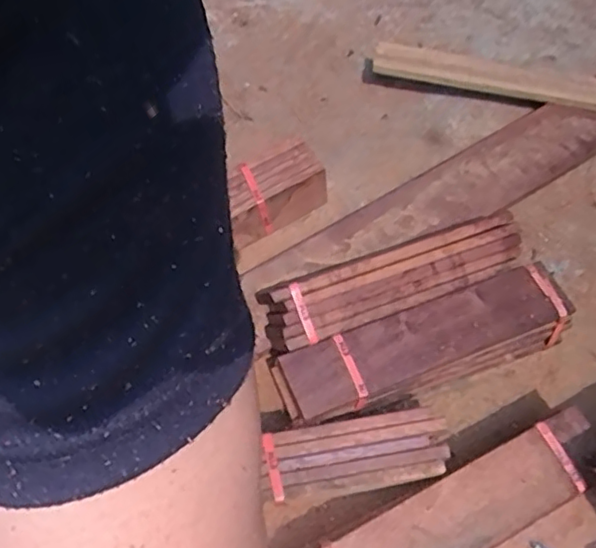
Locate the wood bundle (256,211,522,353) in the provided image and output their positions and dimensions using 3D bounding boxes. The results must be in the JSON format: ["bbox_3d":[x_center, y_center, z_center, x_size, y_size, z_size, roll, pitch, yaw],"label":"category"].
[{"bbox_3d":[0.109,-0.001,0.632,0.295,0.033,0.053,-19,65,-25],"label":"wood bundle"}]

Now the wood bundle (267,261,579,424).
[{"bbox_3d":[0.135,0.071,0.628,0.307,0.064,0.079,-14,64,-23],"label":"wood bundle"}]

